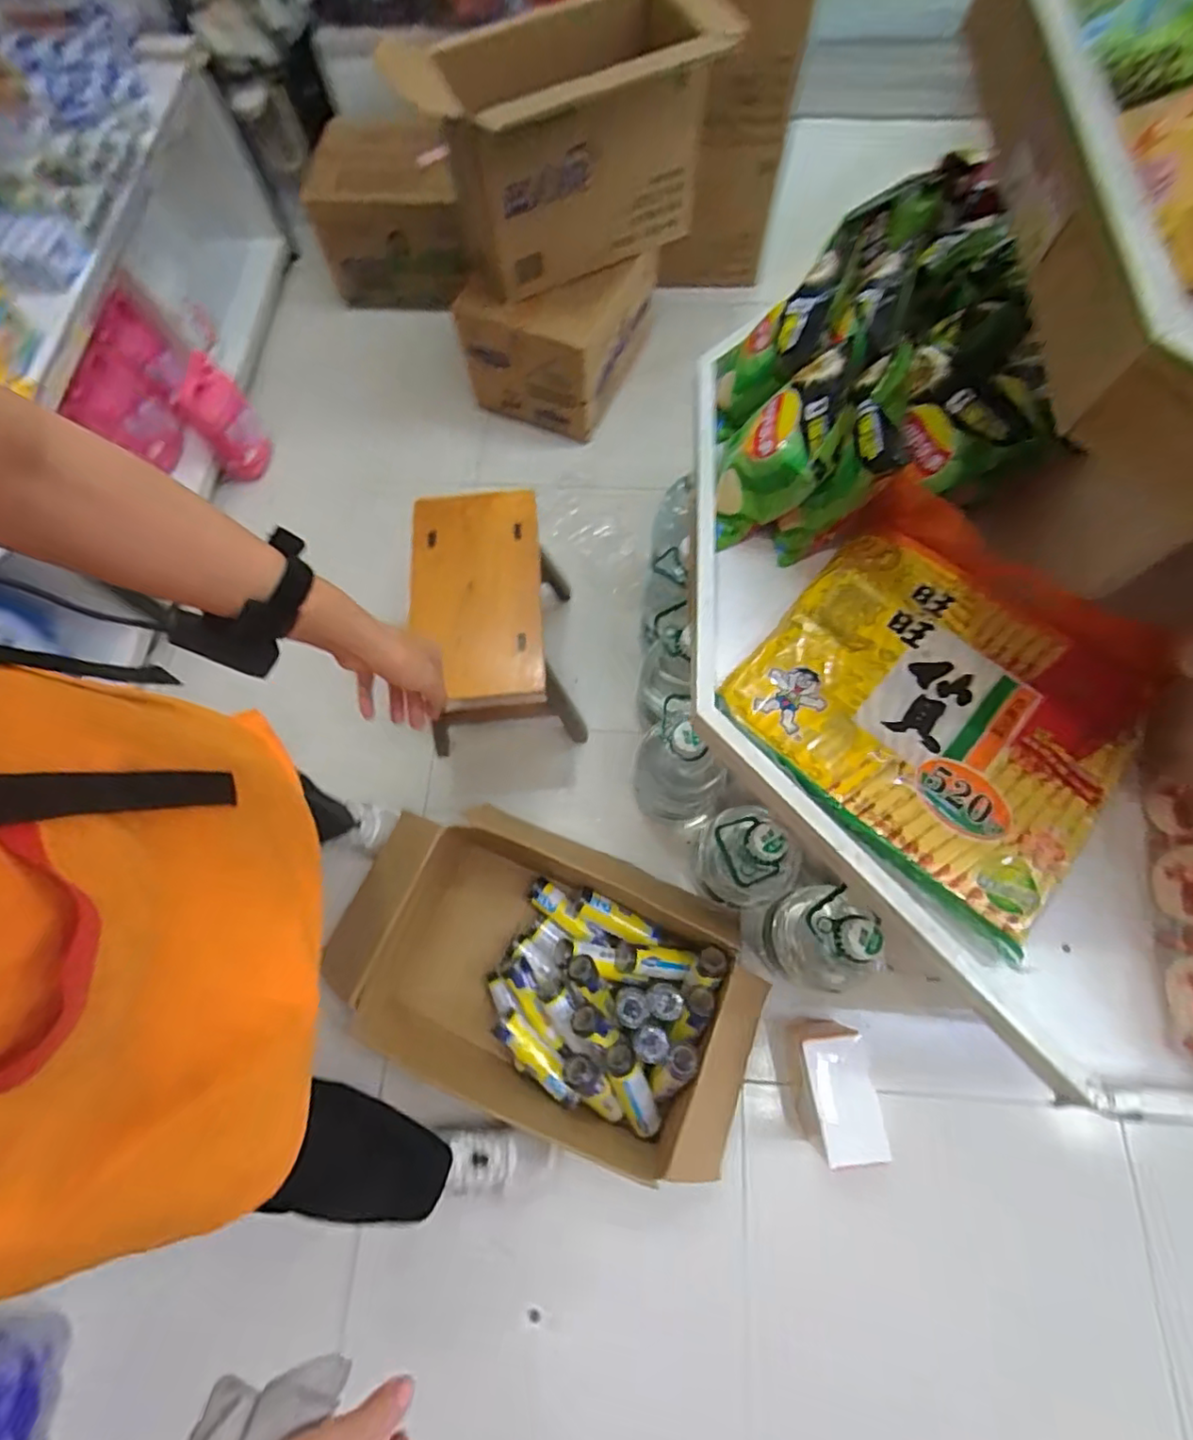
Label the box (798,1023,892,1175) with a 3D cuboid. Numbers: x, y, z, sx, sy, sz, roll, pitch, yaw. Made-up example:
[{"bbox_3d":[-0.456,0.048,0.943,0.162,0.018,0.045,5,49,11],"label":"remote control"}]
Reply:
[{"bbox_3d":[0.360,0.576,0.942,0.105,0.120,0.173,-7,70,0],"label":"box"}]

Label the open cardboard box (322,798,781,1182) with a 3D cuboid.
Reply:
[{"bbox_3d":[-0.082,0.410,1.012,0.675,0.188,0.424,20,72,10],"label":"open cardboard box"}]

